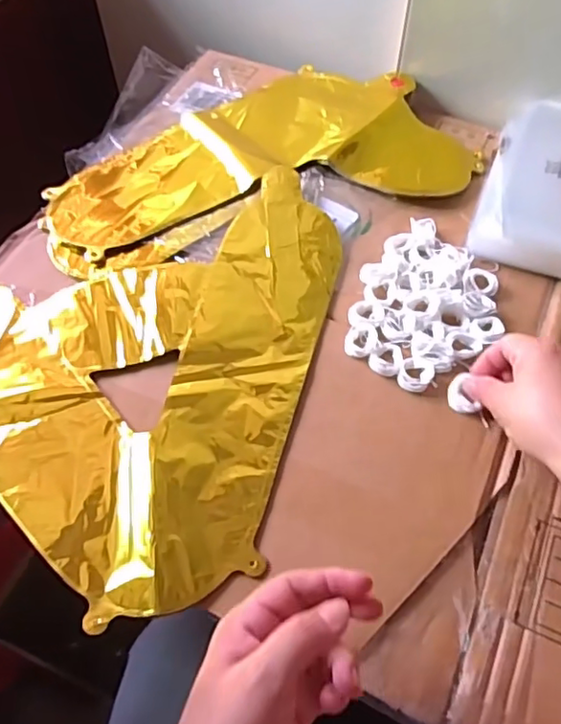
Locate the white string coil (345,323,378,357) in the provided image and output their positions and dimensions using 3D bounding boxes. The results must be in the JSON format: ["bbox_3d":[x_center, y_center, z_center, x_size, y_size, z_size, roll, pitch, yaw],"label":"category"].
[{"bbox_3d":[0.066,-0.019,0.495,0.026,0.006,0.035,9,57,6],"label":"white string coil"}]

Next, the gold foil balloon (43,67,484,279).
[{"bbox_3d":[-0.026,-0.214,0.615,0.418,0.017,0.216,-15,58,-10],"label":"gold foil balloon"}]

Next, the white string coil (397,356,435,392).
[{"bbox_3d":[0.106,0.009,0.476,0.026,0.005,0.029,13,58,8],"label":"white string coil"}]

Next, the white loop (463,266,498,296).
[{"bbox_3d":[0.176,-0.072,0.531,0.031,0.004,0.030,5,57,3],"label":"white loop"}]

